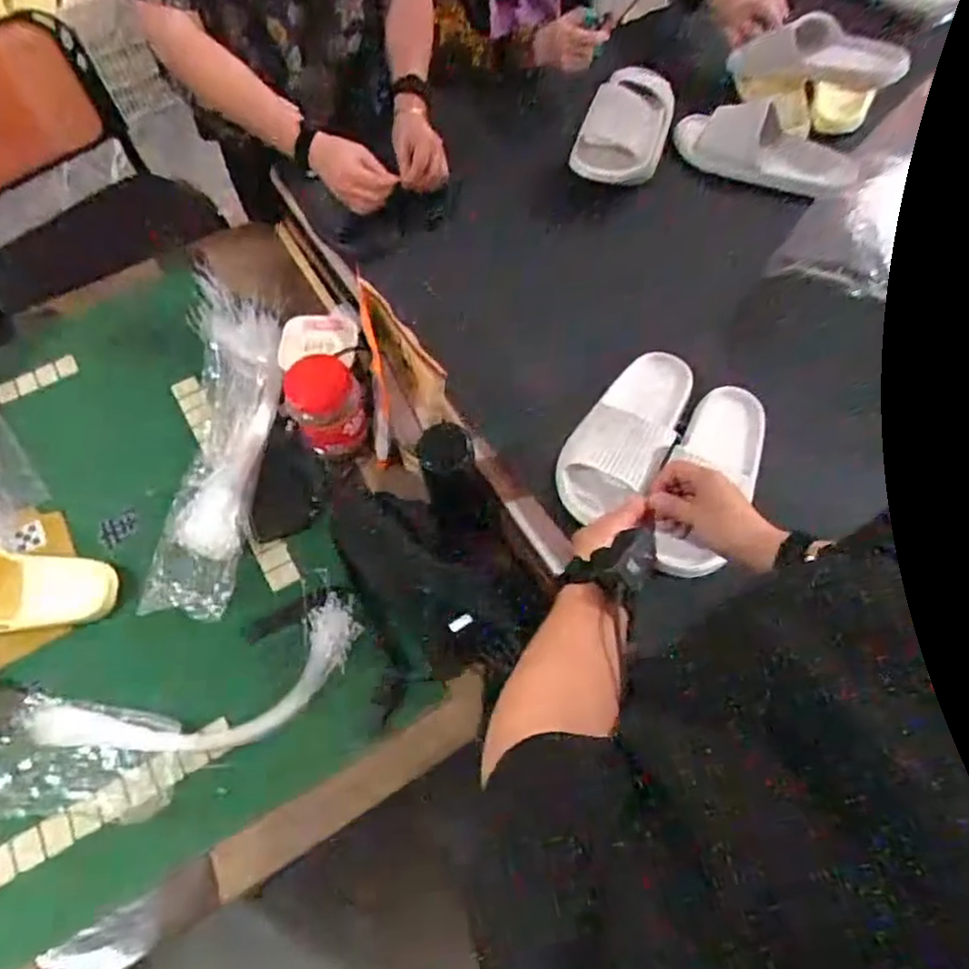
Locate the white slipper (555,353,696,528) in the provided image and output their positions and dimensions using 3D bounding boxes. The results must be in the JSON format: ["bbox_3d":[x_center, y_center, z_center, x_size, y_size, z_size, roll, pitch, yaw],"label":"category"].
[{"bbox_3d":[0.176,-0.065,0.835,0.104,0.070,0.244,26,55,17],"label":"white slipper"}]

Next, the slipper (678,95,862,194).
[{"bbox_3d":[0.455,-0.546,1.120,0.284,0.085,0.090,15,62,-2],"label":"slipper"}]

